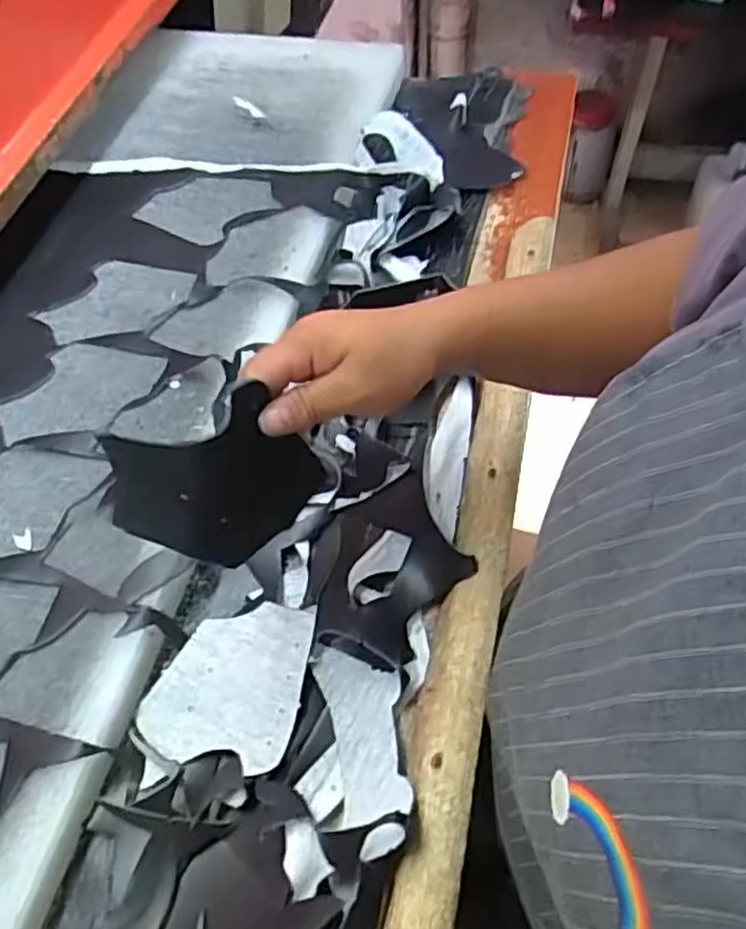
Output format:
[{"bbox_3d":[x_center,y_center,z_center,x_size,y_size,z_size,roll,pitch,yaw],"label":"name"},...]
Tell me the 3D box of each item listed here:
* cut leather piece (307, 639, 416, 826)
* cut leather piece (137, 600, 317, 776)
[{"bbox_3d":[-0.008,0.167,0.452,0.054,0.015,0.106,-6,56,0],"label":"cut leather piece"},{"bbox_3d":[-0.098,0.144,0.483,0.109,0.006,0.103,4,69,19],"label":"cut leather piece"}]

